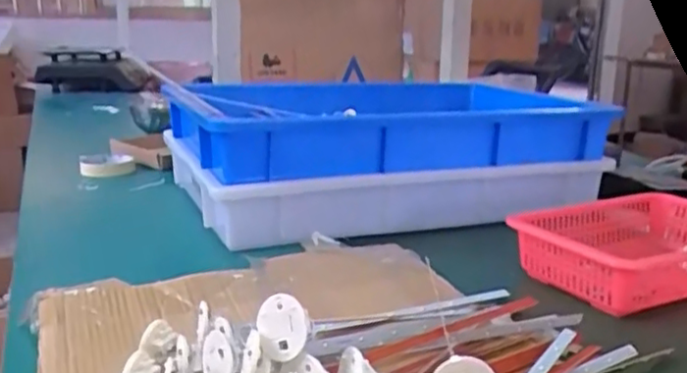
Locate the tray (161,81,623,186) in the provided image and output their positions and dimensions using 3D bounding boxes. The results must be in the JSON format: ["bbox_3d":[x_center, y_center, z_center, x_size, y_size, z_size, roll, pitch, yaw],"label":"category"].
[{"bbox_3d":[0.044,-0.089,0.963,0.541,0.080,0.350,-4,16,-18],"label":"tray"}]

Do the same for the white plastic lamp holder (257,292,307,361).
[{"bbox_3d":[-0.036,0.085,0.410,0.032,0.038,0.017,23,-1,20],"label":"white plastic lamp holder"}]

